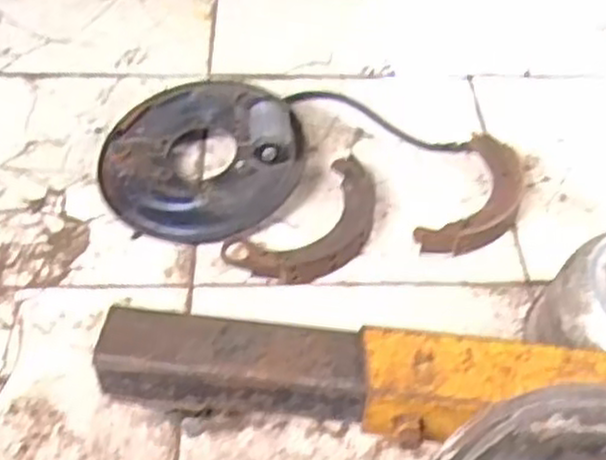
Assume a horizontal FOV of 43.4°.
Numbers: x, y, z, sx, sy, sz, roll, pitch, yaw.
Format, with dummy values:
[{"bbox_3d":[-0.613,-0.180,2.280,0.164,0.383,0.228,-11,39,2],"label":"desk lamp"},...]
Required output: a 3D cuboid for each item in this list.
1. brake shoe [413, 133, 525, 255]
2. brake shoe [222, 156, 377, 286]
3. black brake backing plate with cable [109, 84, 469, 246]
[{"bbox_3d":[0.230,-0.041,0.991,0.101,0.030,0.219,24,55,17],"label":"brake shoe"},{"bbox_3d":[0.020,-0.003,0.948,0.115,0.031,0.221,38,60,25],"label":"brake shoe"},{"bbox_3d":[-0.037,-0.133,1.031,0.474,0.080,0.247,-17,54,-14],"label":"black brake backing plate with cable"}]

